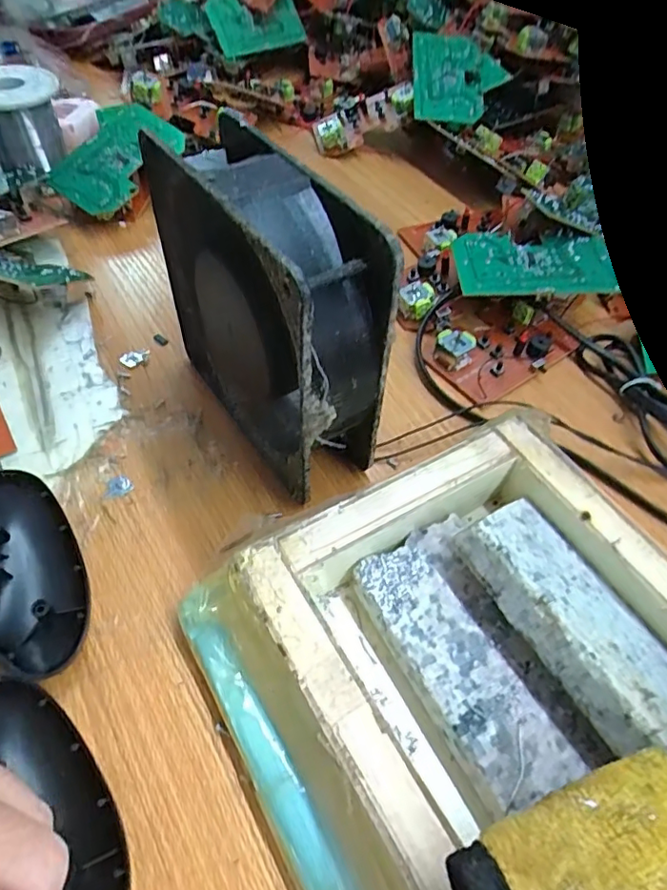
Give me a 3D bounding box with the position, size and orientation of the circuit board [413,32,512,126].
[{"bbox_3d":[0.102,-0.294,0.443,0.075,0.007,0.089,6,74,-8],"label":"circuit board"}]

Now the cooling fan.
[{"bbox_3d":[-0.030,-0.056,0.235,0.042,0.123,0.126,-25,58,-21],"label":"cooling fan"}]

